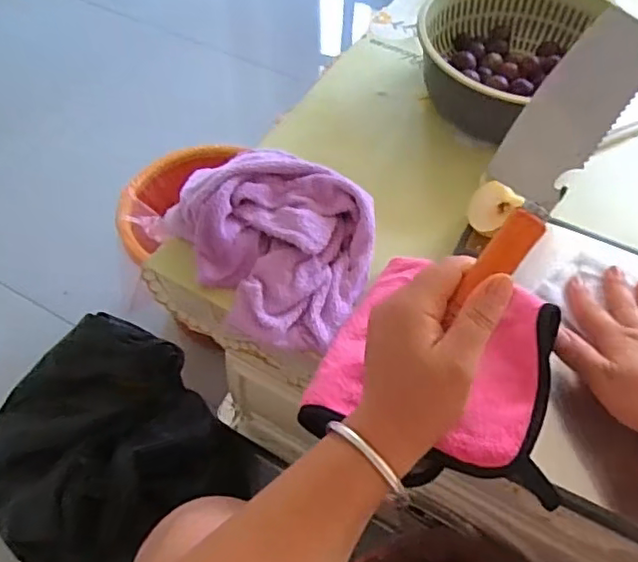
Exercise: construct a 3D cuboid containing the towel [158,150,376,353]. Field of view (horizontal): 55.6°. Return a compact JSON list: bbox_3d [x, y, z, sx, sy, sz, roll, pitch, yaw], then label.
[{"bbox_3d":[-0.029,-0.034,0.525,0.150,0.062,0.176,-38,64,-24],"label":"towel"}]

